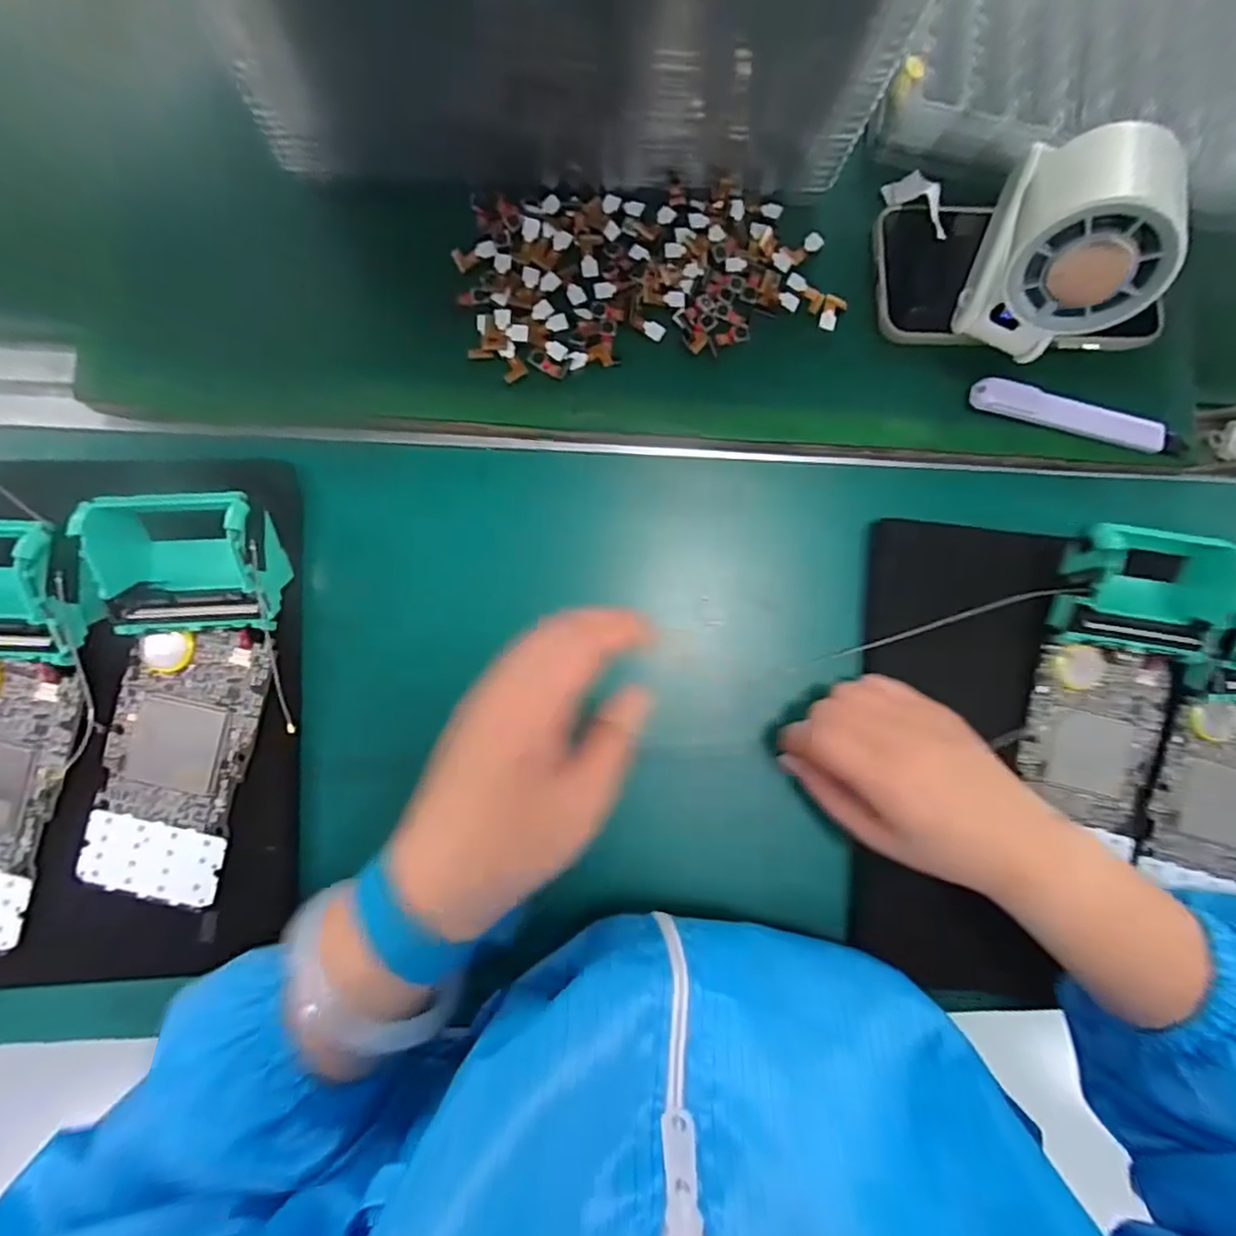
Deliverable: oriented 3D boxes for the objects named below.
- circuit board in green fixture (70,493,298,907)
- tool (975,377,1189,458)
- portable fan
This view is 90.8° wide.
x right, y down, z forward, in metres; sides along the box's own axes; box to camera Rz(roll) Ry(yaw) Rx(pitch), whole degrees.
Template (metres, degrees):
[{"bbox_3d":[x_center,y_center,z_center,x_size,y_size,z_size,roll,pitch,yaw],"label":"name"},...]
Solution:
[{"bbox_3d":[-0.198,0.039,0.272,0.083,0.041,0.188,8,87,-6],"label":"circuit board in green fixture"},{"bbox_3d":[0.256,-0.109,0.332,0.132,0.012,0.016,11,86,-6],"label":"tool"},{"bbox_3d":[0.208,-0.176,0.287,0.064,0.091,0.079,25,85,-5],"label":"portable fan"}]

